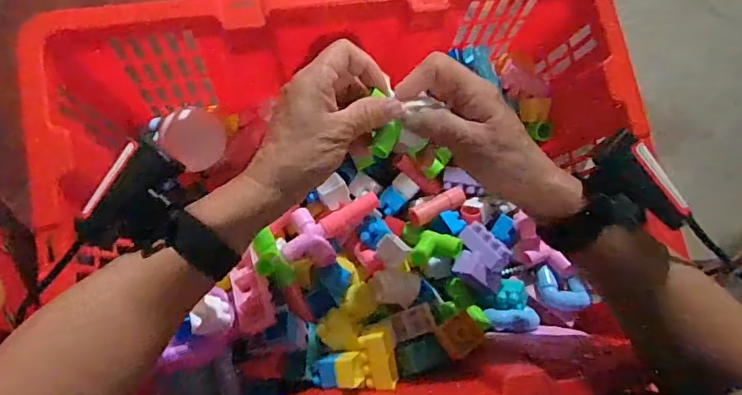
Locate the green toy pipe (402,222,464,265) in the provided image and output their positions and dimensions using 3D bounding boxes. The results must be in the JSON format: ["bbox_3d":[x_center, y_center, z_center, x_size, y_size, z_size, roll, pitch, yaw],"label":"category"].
[{"bbox_3d":[0.054,0.047,0.468,0.057,0.021,0.035,20,63,9],"label":"green toy pipe"}]

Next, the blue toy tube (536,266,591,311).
[{"bbox_3d":[0.182,0.088,0.483,0.044,0.017,0.044,-9,69,-4],"label":"blue toy tube"}]

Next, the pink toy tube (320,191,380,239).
[{"bbox_3d":[-0.018,0.015,0.456,0.054,0.018,0.018,-30,66,-16],"label":"pink toy tube"}]

